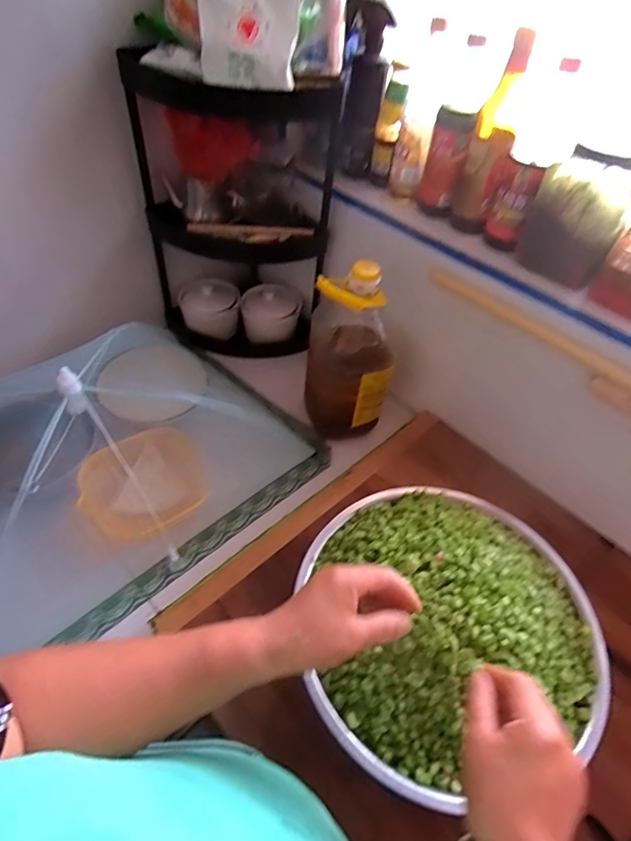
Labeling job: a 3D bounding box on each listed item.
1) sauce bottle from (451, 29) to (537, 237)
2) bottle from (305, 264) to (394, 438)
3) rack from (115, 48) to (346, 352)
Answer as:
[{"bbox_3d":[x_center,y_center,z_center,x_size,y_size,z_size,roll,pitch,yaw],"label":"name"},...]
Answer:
[{"bbox_3d":[0.247,-0.390,0.673,0.062,0.235,0.050,14,50,9],"label":"sauce bottle"},{"bbox_3d":[0.055,-0.104,0.794,0.142,0.298,0.110,7,50,4],"label":"bottle"},{"bbox_3d":[-0.142,-0.358,0.889,0.343,0.500,0.195,1,49,-2],"label":"rack"}]

